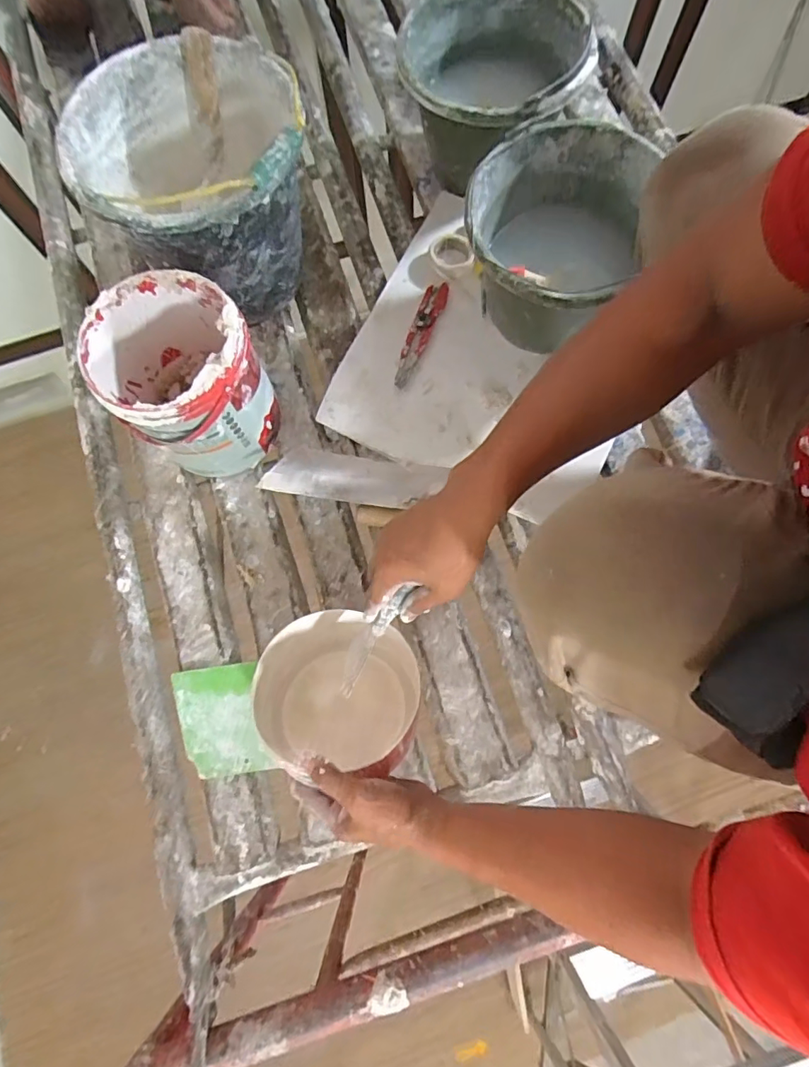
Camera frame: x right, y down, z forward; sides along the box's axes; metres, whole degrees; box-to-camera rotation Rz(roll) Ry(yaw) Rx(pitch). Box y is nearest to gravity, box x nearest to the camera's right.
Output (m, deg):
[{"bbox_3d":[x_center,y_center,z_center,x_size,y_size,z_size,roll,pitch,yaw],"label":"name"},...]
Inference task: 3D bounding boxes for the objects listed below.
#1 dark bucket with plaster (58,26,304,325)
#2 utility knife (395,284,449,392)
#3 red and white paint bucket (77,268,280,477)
[{"bbox_3d":[-0.252,-0.441,0.677,0.263,0.227,0.282,0,75,1],"label":"dark bucket with plaster"},{"bbox_3d":[0.022,-0.289,0.749,0.030,0.022,0.171,21,76,7],"label":"utility knife"},{"bbox_3d":[-0.263,-0.188,0.647,0.166,0.183,0.174,0,75,1],"label":"red and white paint bucket"}]

